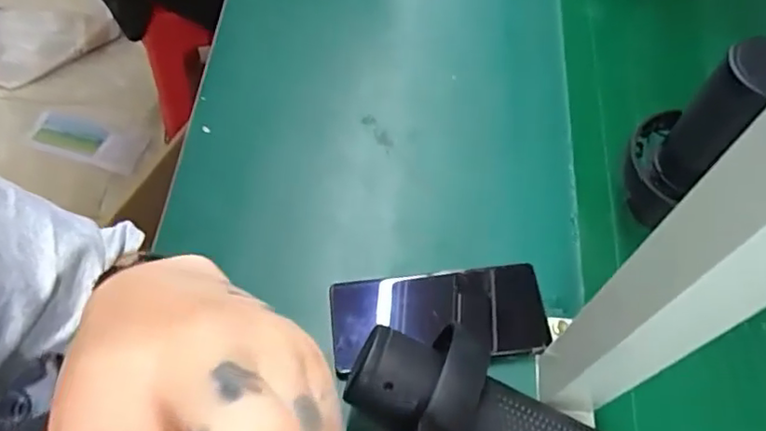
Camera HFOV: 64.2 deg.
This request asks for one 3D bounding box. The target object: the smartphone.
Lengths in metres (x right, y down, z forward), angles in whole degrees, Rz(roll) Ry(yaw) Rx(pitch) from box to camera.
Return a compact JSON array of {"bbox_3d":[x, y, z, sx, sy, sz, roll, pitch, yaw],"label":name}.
[{"bbox_3d":[0.043,0.078,0.474,0.164,0.012,0.070,-4,62,-3],"label":"smartphone"}]

